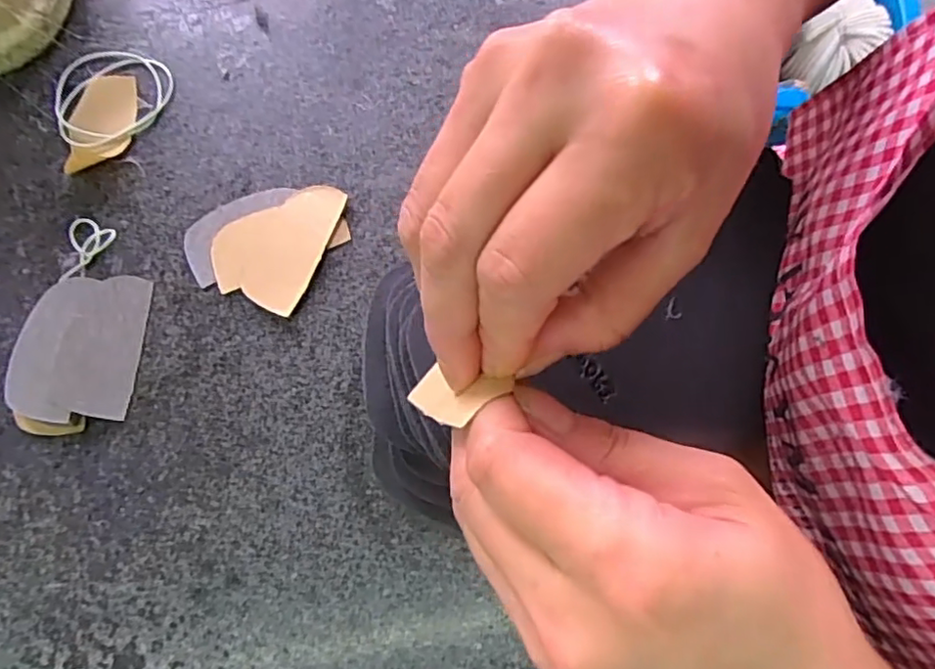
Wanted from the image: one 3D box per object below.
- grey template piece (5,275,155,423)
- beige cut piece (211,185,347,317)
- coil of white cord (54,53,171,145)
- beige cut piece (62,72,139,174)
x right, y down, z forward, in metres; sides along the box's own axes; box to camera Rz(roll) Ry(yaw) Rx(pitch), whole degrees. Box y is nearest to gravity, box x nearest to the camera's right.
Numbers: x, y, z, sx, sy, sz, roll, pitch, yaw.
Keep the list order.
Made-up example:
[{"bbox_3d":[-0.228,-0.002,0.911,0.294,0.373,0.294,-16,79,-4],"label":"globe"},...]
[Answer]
[{"bbox_3d":[-0.189,0.005,0.299,0.052,0.014,0.071,4,78,3],"label":"grey template piece"},{"bbox_3d":[-0.098,-0.049,0.312,0.053,0.004,0.068,20,77,10],"label":"beige cut piece"},{"bbox_3d":[-0.193,-0.132,0.335,0.064,0.004,0.060,0,77,2],"label":"coil of white cord"},{"bbox_3d":[-0.196,-0.113,0.328,0.038,0.011,0.056,-10,77,0],"label":"beige cut piece"}]

